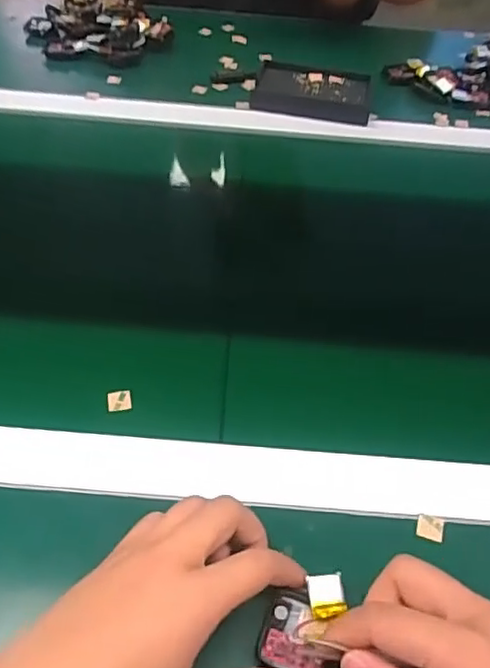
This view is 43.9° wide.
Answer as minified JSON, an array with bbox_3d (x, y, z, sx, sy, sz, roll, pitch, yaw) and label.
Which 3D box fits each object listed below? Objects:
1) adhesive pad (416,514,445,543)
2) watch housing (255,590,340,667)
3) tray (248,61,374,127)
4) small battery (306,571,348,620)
[{"bbox_3d":[0.113,0.118,0.371,0.016,0.005,0.014,13,48,7],"label":"adhesive pad"},{"bbox_3d":[0.027,0.158,0.317,0.038,0.010,0.041,14,48,8],"label":"watch housing"},{"bbox_3d":[0.082,-0.290,0.730,0.136,0.022,0.099,12,49,7],"label":"tray"},{"bbox_3d":[0.044,0.139,0.325,0.019,0.004,0.021,-2,48,-7],"label":"small battery"}]

